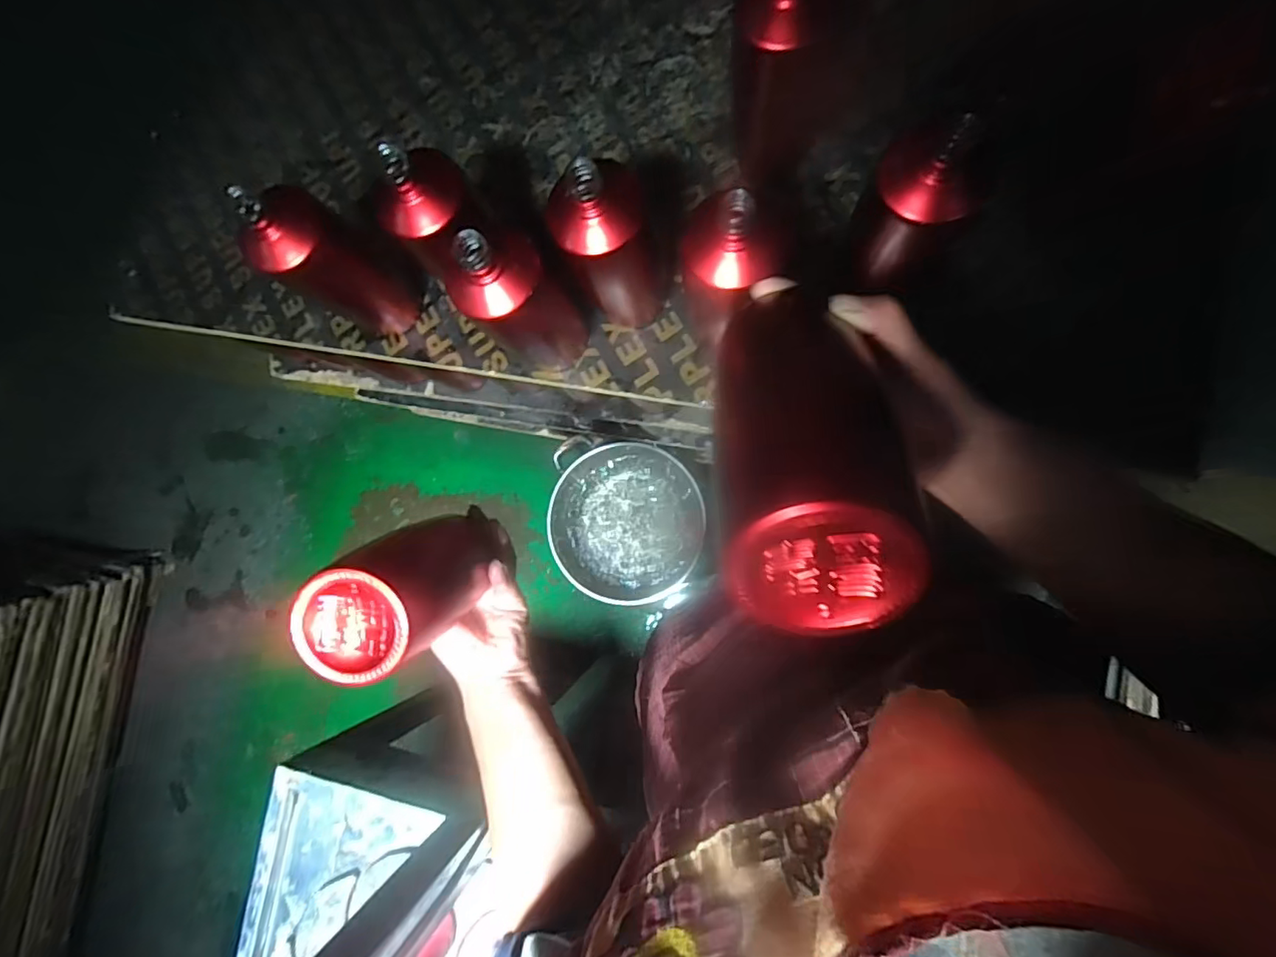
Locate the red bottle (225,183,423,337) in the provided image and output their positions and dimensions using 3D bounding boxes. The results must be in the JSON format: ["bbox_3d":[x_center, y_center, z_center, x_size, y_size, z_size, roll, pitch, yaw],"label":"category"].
[{"bbox_3d":[-0.299,-0.214,0.546,0.064,0.205,0.076,31,91,10],"label":"red bottle"}]

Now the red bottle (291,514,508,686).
[{"bbox_3d":[-0.160,0.076,0.407,0.064,0.179,0.072,-27,92,11],"label":"red bottle"}]

